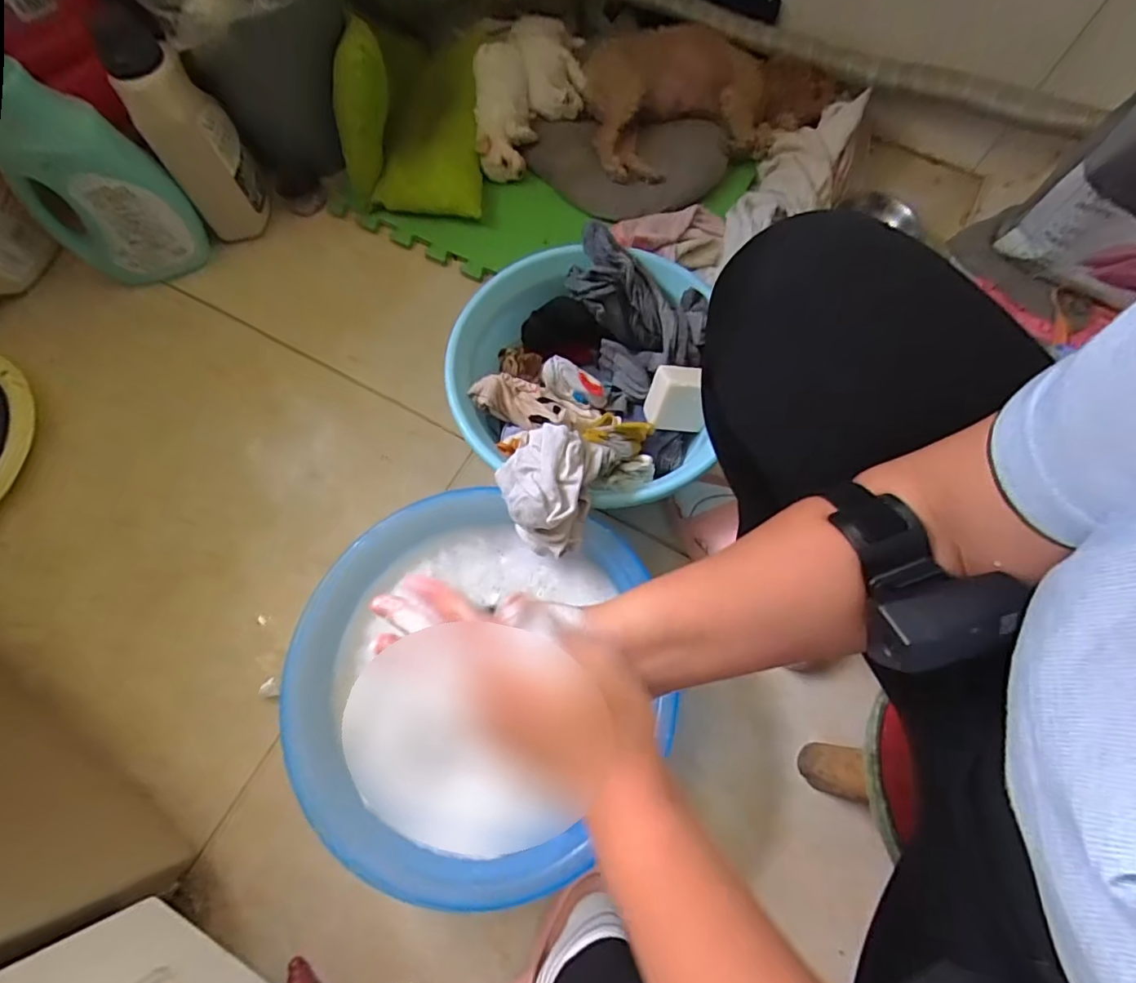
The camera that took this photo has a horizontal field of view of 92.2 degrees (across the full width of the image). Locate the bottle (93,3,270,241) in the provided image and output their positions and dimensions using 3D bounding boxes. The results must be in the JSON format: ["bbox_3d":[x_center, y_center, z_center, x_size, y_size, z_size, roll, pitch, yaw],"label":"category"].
[{"bbox_3d":[-0.514,-0.483,0.751,0.093,0.260,0.081,-16,70,-6],"label":"bottle"}]

